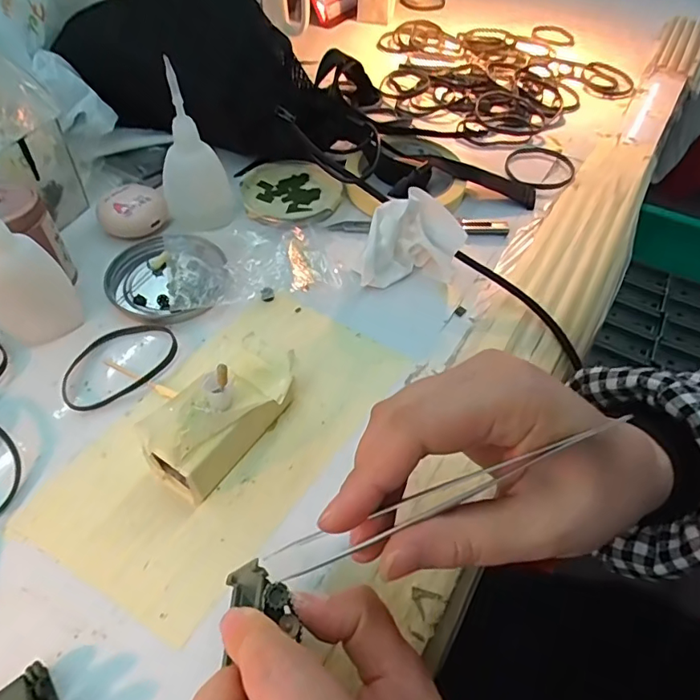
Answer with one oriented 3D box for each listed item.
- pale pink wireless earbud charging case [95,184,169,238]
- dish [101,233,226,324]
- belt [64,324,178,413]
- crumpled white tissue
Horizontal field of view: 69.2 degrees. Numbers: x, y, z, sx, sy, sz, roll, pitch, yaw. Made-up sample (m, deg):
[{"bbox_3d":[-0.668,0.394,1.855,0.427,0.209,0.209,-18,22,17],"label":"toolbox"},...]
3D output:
[{"bbox_3d":[-0.160,-0.102,0.373,0.047,0.020,0.038,-20,56,-18],"label":"pale pink wireless earbud charging case"},{"bbox_3d":[-0.125,-0.050,0.344,0.077,0.009,0.076,-3,52,-6],"label":"dish"},{"bbox_3d":[-0.139,0.007,0.306,0.070,0.004,0.048,-30,59,-24],"label":"belt"},{"bbox_3d":[0.043,-0.072,0.347,0.062,0.047,0.049,13,52,7],"label":"crumpled white tissue"}]

